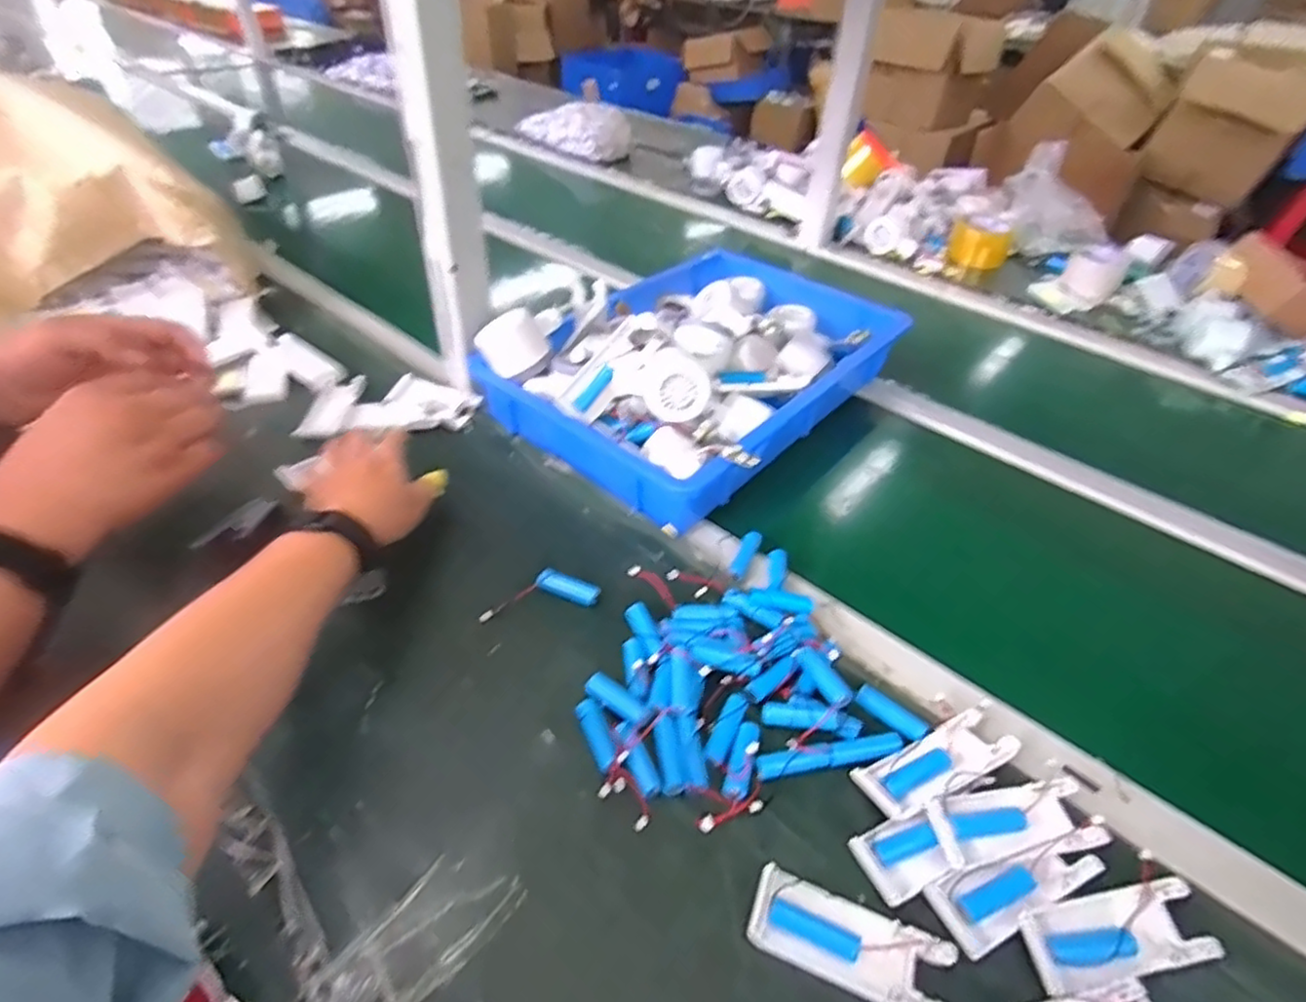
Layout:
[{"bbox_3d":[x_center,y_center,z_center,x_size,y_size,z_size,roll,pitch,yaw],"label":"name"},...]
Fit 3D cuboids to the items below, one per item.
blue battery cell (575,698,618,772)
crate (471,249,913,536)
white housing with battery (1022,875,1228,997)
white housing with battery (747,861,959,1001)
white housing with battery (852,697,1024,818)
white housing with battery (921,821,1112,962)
[{"bbox_3d":[-0.038,0.157,0.440,0.016,0.019,0.048,-17,47,-22],"label":"blue battery cell"},{"bbox_3d":[0.062,-0.161,0.711,0.277,0.112,0.406,31,49,26],"label":"crate"},{"bbox_3d":[0.257,0.240,0.364,0.102,0.015,0.039,-4,43,-9],"label":"white housing with battery"},{"bbox_3d":[0.108,0.243,0.362,0.106,0.013,0.042,18,44,14],"label":"white housing with battery"},{"bbox_3d":[0.190,0.174,0.434,0.109,0.026,0.043,-16,46,-20],"label":"white housing with battery"},{"bbox_3d":[0.218,0.220,0.385,0.114,0.022,0.037,-14,46,-18],"label":"white housing with battery"}]

